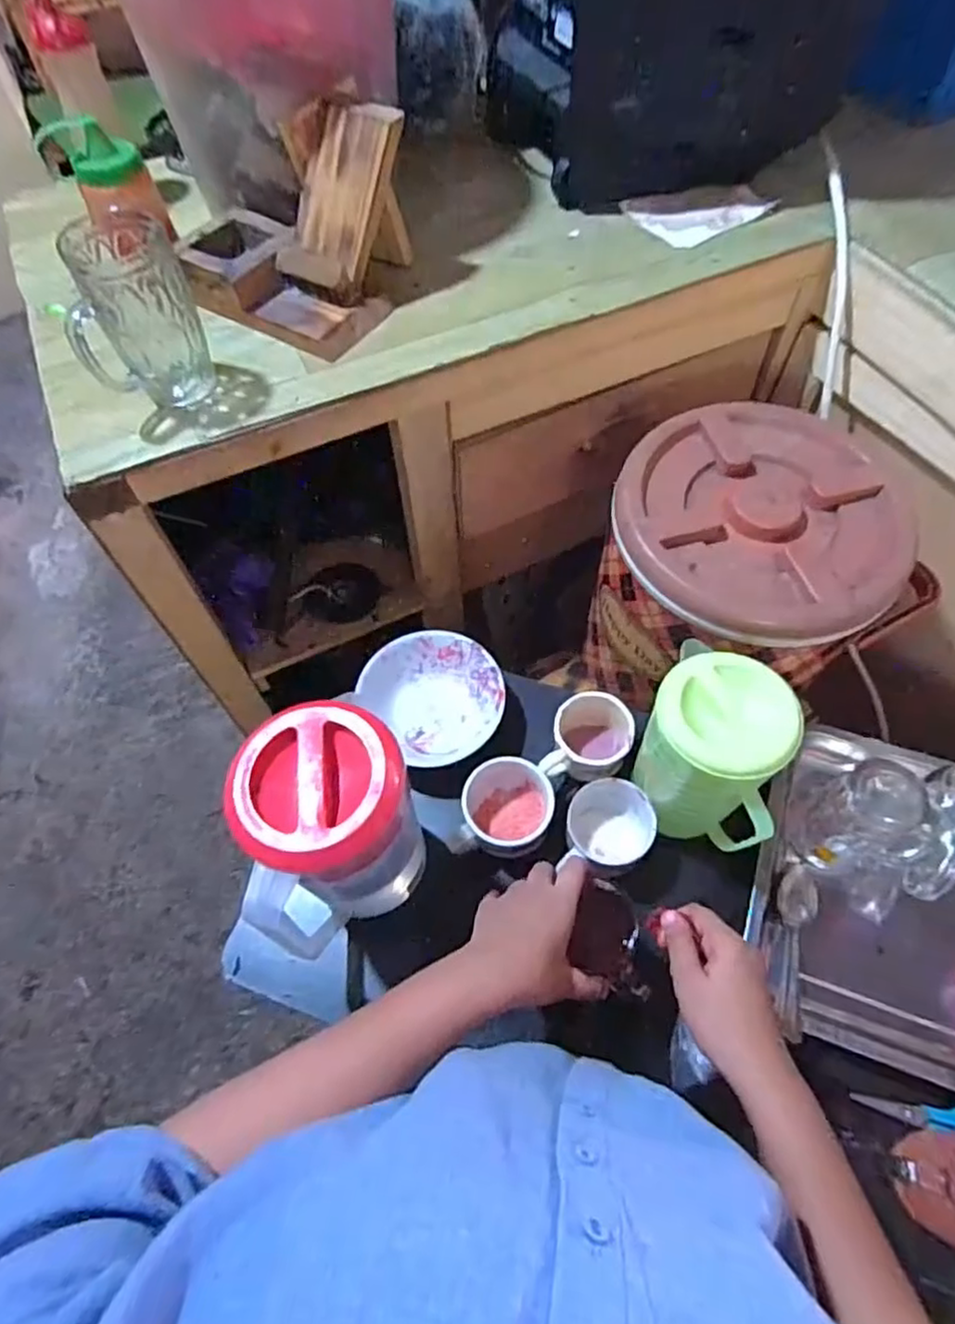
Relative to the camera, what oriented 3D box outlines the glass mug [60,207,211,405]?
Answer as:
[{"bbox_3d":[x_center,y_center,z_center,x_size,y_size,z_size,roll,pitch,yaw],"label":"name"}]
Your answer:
[{"bbox_3d":[-0.279,-0.283,0.546,0.092,0.134,0.088,-24,62,-10],"label":"glass mug"}]

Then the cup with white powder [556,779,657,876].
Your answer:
[{"bbox_3d":[0.127,0.160,0.651,0.079,0.061,0.094,16,63,12],"label":"cup with white powder"}]

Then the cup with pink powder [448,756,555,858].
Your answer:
[{"bbox_3d":[0.030,0.146,0.662,0.083,0.067,0.102,11,62,9],"label":"cup with pink powder"}]

